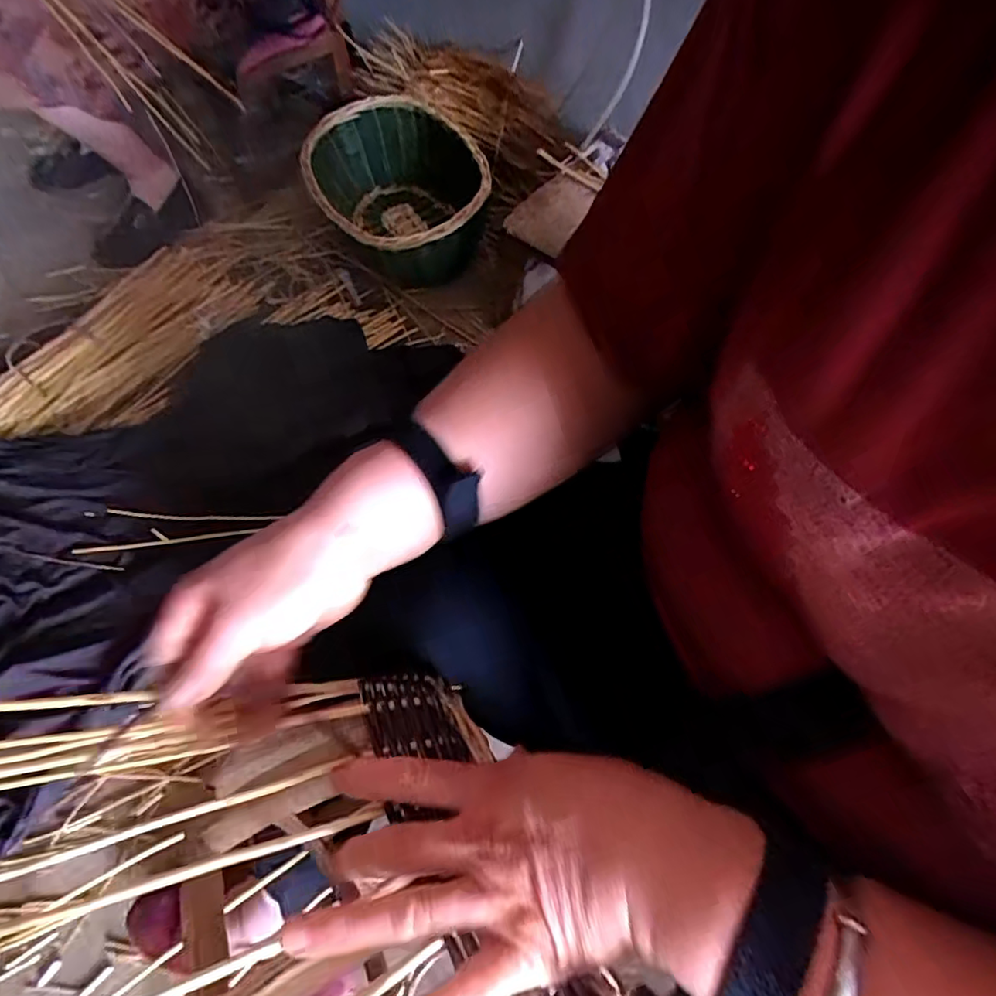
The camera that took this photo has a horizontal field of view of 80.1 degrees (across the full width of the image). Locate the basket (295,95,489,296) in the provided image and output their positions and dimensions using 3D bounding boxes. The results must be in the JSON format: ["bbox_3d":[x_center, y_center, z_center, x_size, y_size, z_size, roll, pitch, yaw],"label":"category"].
[{"bbox_3d":[-0.194,-0.596,1.188,0.337,0.186,0.420,-10,61,-5],"label":"basket"}]

